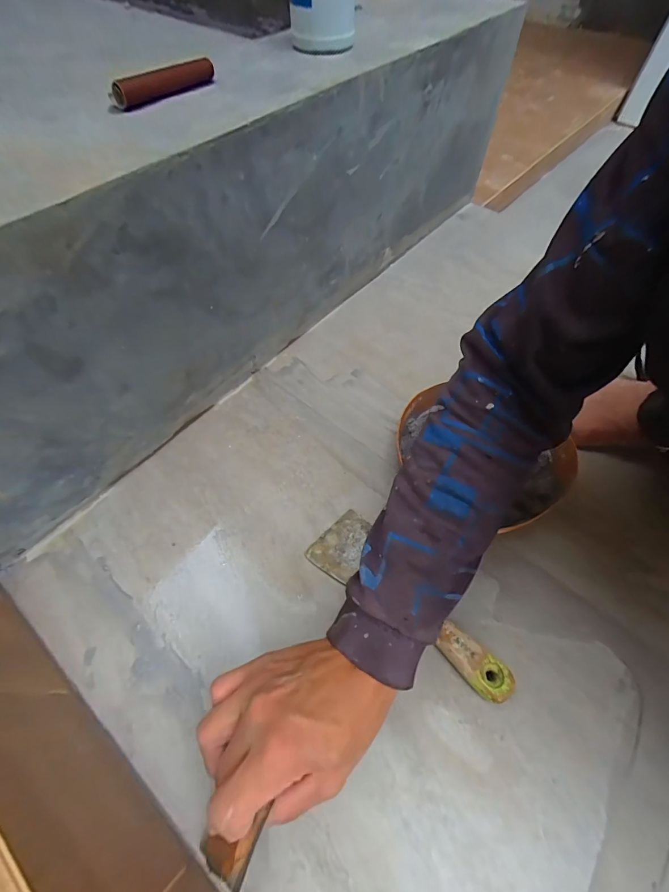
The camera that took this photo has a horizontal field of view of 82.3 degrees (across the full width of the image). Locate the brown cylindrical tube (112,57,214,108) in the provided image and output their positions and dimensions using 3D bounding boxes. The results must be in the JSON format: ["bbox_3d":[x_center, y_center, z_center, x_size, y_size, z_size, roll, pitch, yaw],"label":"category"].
[{"bbox_3d":[-0.149,-0.324,0.340,0.097,0.018,0.013,-38,65,-22],"label":"brown cylindrical tube"}]

